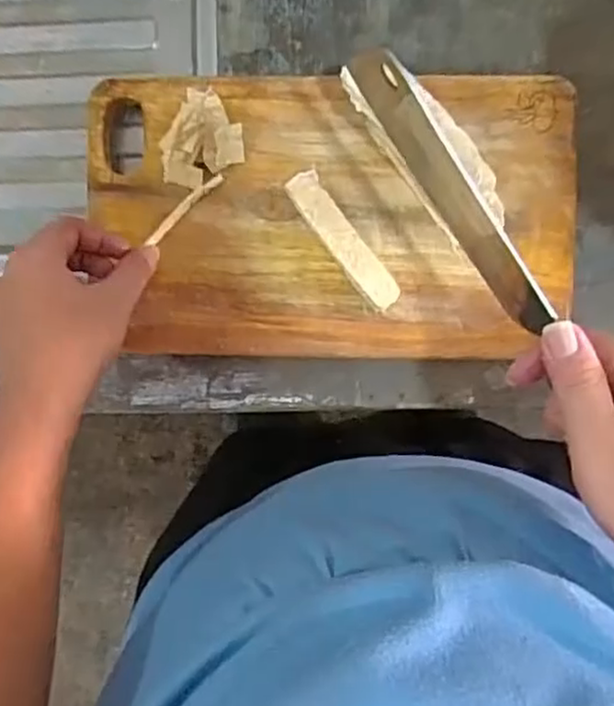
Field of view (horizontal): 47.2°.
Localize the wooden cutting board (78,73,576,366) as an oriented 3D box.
[{"bbox_3d":[0.015,-0.087,0.460,0.307,0.024,0.177,1,92,4],"label":"wooden cutting board"}]

